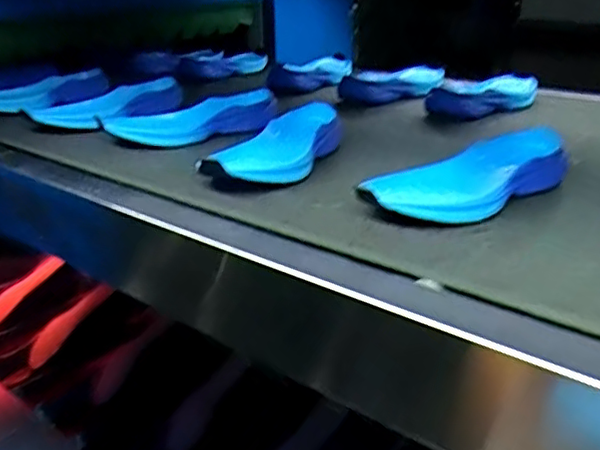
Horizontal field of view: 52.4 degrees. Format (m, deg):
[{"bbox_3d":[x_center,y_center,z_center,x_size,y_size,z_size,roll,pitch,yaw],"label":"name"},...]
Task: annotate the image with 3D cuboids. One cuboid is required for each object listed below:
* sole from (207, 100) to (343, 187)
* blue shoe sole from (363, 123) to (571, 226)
[{"bbox_3d":[-0.017,-0.089,0.677,0.081,0.035,0.227,9,27,19],"label":"sole"},{"bbox_3d":[0.161,-0.047,0.574,0.231,0.038,0.088,-21,33,-36],"label":"blue shoe sole"}]

